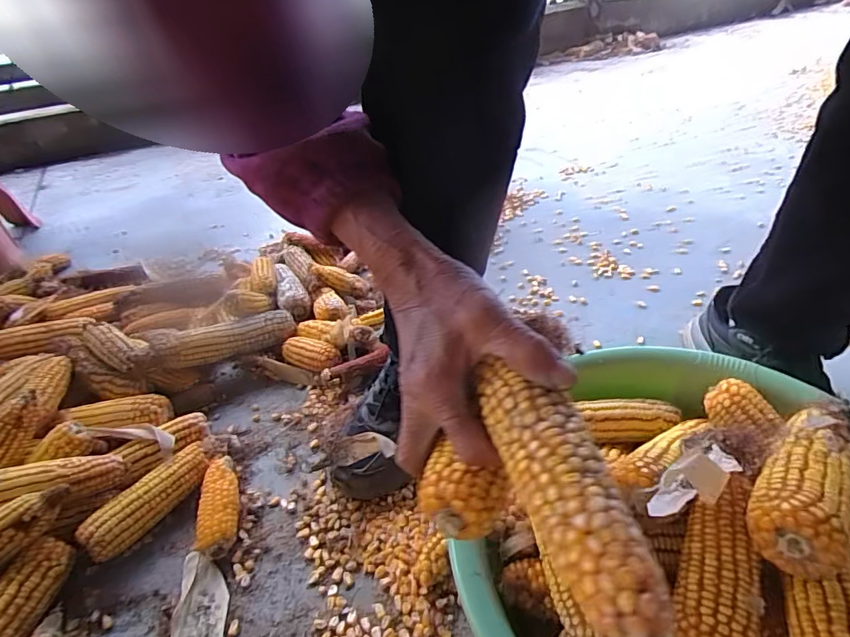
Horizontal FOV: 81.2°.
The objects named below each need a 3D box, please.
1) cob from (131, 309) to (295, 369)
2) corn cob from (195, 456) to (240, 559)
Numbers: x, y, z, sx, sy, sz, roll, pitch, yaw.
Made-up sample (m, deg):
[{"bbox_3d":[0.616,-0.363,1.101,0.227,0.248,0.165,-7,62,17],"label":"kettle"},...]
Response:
[{"bbox_3d":[-0.278,0.030,0.680,0.197,0.050,0.038,-12,34,-34],"label":"cob"},{"bbox_3d":[-0.210,0.191,0.511,0.038,0.033,0.115,-15,38,-11],"label":"corn cob"}]

